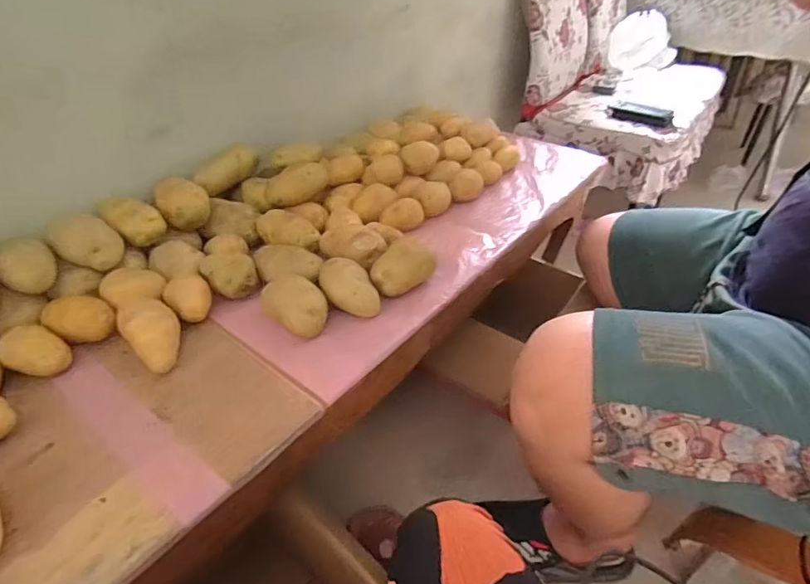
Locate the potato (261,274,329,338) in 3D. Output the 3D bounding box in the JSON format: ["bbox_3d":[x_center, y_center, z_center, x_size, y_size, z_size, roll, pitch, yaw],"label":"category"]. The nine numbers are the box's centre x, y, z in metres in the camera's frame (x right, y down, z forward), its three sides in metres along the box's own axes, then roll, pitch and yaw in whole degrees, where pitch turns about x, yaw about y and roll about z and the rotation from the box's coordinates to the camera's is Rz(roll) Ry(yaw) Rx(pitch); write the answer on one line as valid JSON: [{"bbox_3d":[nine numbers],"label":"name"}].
[{"bbox_3d":[-0.132,0.012,0.565,0.087,0.054,0.054,31,49,34],"label":"potato"}]

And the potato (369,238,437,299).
[{"bbox_3d":[-0.004,-0.029,0.617,0.054,0.050,0.088,28,47,31],"label":"potato"}]

